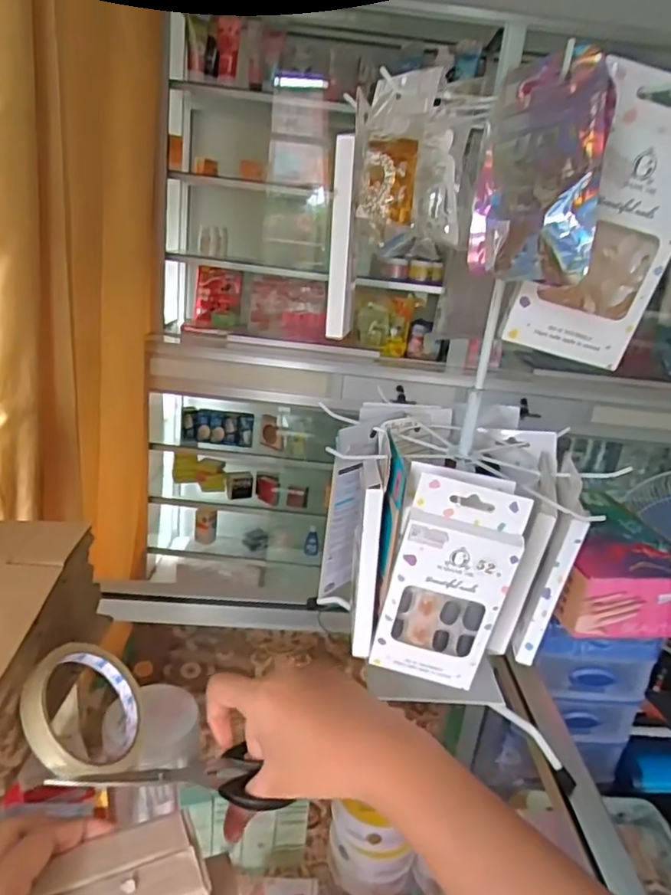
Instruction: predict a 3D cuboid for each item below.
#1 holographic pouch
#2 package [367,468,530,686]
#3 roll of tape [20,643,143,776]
[{"bbox_3d":[0.095,-0.128,0.286,0.019,0.092,0.067,-3,22,-24],"label":"holographic pouch"},{"bbox_3d":[0.069,0.089,0.383,0.070,0.139,0.017,14,22,7],"label":"package"},{"bbox_3d":[-0.172,0.181,0.425,0.093,0.014,0.088,32,27,-56],"label":"roll of tape"}]

